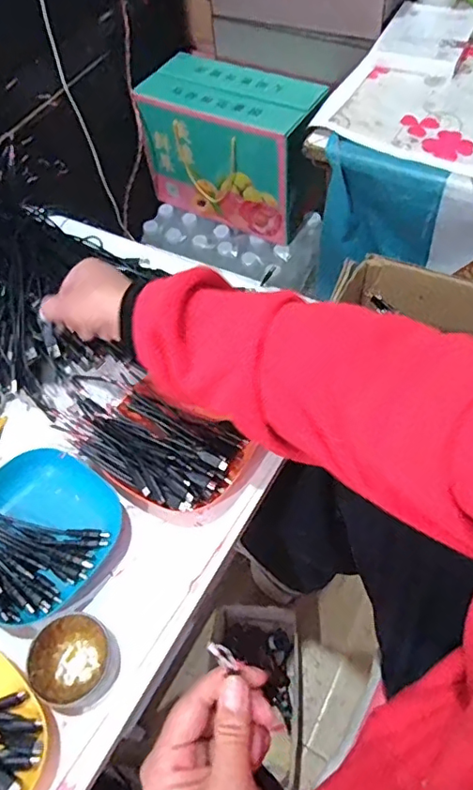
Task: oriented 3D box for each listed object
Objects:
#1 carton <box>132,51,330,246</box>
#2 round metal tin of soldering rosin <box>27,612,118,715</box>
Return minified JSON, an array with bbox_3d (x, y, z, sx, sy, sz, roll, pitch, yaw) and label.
[{"bbox_3d":[0.006,-0.475,1.054,0.335,0.234,0.161,25,63,19],"label":"carton"},{"bbox_3d":[-0.126,0.206,0.421,0.061,0.031,0.066,-2,58,3],"label":"round metal tin of soldering rosin"}]

